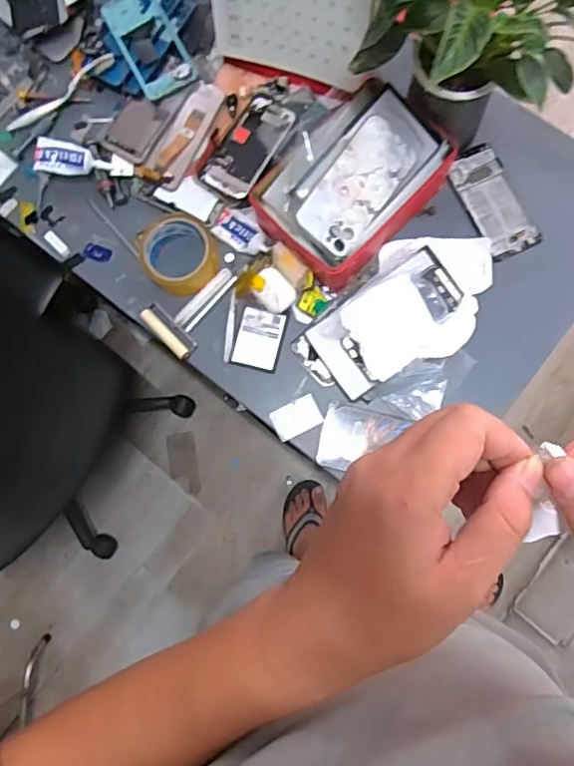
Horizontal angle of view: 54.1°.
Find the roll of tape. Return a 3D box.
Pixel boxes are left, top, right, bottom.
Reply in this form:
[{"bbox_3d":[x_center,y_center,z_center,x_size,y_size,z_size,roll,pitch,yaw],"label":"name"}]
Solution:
[{"bbox_3d":[-0.138,-0.165,0.728,0.095,0.044,0.095,0,82,3],"label":"roll of tape"}]

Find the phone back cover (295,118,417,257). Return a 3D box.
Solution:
[{"bbox_3d":[0.084,-0.234,0.666,0.074,0.009,0.161,38,89,-18],"label":"phone back cover"}]

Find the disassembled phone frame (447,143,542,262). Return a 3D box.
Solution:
[{"bbox_3d":[0.269,-0.240,0.742,0.069,0.012,0.153,-24,81,-1],"label":"disassembled phone frame"}]

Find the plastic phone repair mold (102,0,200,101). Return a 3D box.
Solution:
[{"bbox_3d":[-0.190,-0.472,0.781,0.080,0.011,0.170,-27,81,-1],"label":"plastic phone repair mold"}]

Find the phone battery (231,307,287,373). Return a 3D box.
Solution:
[{"bbox_3d":[-0.036,-0.057,0.734,0.058,0.009,0.076,13,83,5],"label":"phone battery"}]

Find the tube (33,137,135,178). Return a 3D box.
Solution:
[{"bbox_3d":[-0.273,-0.299,0.761,0.125,0.020,0.045,5,82,-13],"label":"tube"}]

